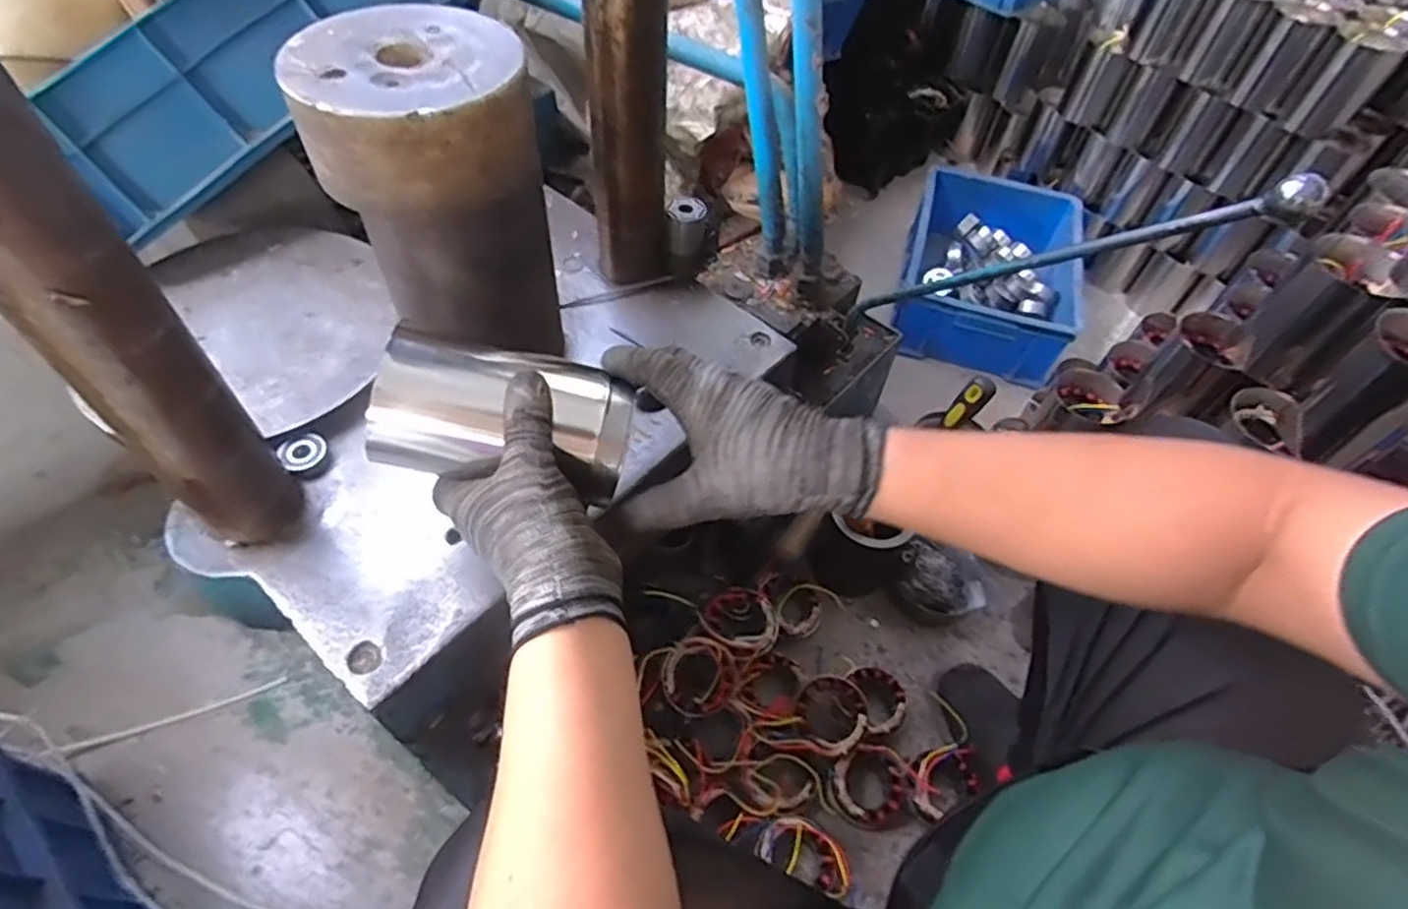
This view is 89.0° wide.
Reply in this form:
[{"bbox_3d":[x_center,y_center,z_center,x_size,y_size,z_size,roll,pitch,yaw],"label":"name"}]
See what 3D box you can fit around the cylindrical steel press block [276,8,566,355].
[{"bbox_3d":[-0.188,-0.175,0.530,0.137,0.225,0.127,2,53,-3],"label":"cylindrical steel press block"}]

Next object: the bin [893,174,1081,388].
[{"bbox_3d":[0.530,-0.341,1.330,0.300,0.130,0.416,17,54,9],"label":"bin"}]

